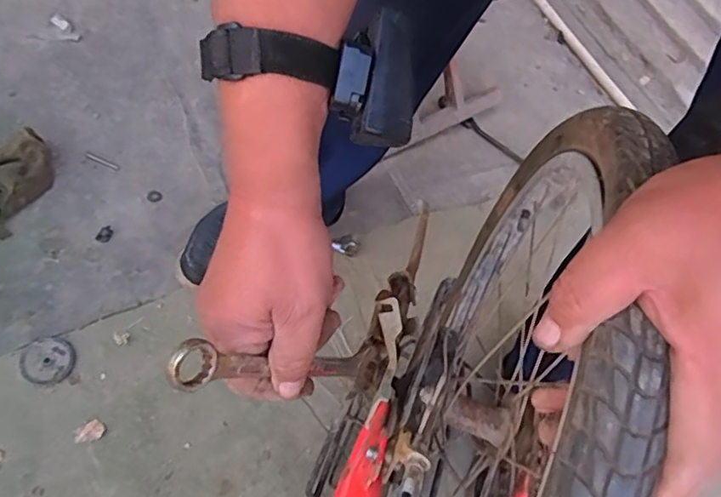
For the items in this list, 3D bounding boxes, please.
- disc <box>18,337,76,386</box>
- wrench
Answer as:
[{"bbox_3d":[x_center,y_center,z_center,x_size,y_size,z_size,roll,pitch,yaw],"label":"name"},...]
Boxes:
[{"bbox_3d":[-0.376,0.135,0.699,0.061,0.004,0.056,6,60,-10],"label":"disc"},{"bbox_3d":[-0.040,0.068,0.352,0.013,0.184,0.023,43,105,30],"label":"wrench"}]

